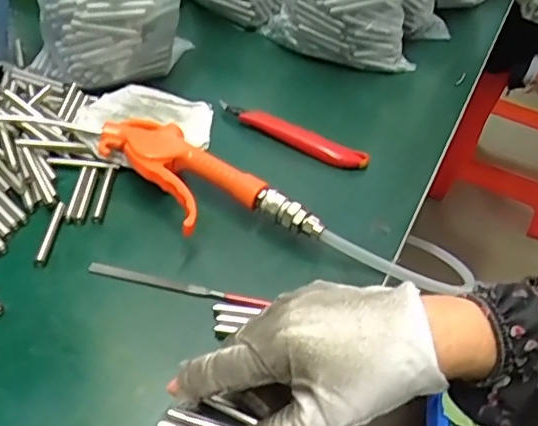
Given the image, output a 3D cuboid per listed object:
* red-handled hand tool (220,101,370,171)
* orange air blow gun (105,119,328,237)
[{"bbox_3d":[0.019,-0.073,0.508,0.144,0.021,0.016,27,45,21],"label":"red-handled hand tool"},{"bbox_3d":[-0.055,-0.016,0.427,0.177,0.032,0.074,34,48,27],"label":"orange air blow gun"}]

